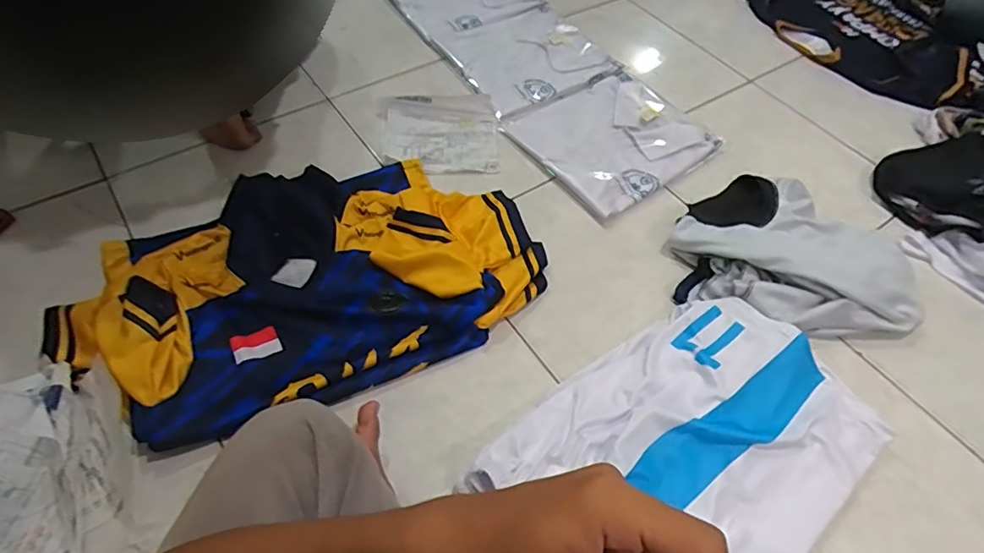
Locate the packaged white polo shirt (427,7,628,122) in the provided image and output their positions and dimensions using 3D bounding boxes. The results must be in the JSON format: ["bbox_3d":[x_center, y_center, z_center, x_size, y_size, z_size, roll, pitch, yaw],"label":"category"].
[{"bbox_3d":[0.071,-0.439,1.067,0.307,0.022,0.247,-28,61,-21],"label":"packaged white polo shirt"}]

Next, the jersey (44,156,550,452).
[{"bbox_3d":[-0.246,-0.005,0.765,0.652,0.056,0.367,-20,65,-22],"label":"jersey"}]

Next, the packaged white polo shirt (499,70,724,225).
[{"bbox_3d":[0.226,-0.268,1.010,0.327,0.018,0.286,-32,63,-23],"label":"packaged white polo shirt"}]

